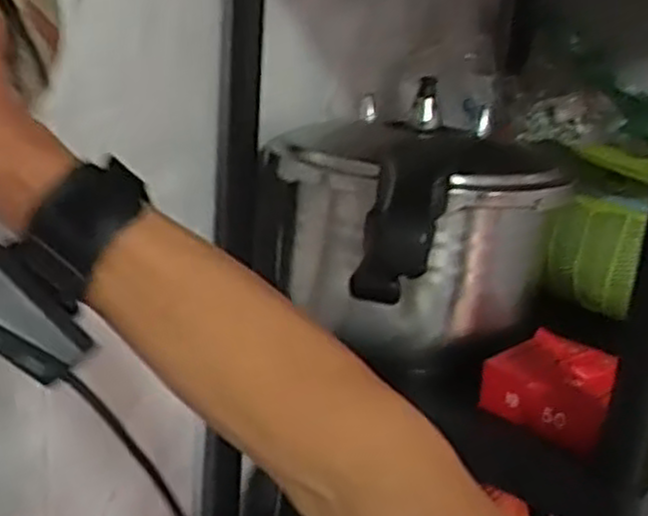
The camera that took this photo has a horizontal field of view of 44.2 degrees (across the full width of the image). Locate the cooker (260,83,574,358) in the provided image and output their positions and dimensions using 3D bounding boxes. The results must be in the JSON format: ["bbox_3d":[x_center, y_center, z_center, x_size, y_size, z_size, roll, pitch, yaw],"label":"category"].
[{"bbox_3d":[0.076,-0.033,0.620,0.199,0.176,0.176,-12,25,-42],"label":"cooker"}]

